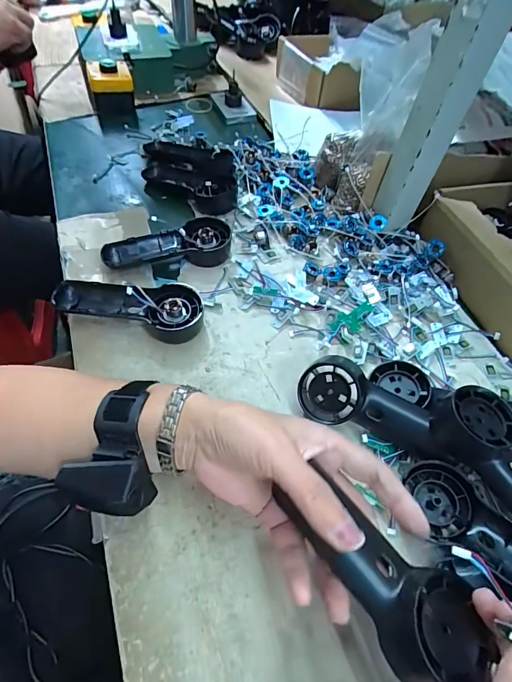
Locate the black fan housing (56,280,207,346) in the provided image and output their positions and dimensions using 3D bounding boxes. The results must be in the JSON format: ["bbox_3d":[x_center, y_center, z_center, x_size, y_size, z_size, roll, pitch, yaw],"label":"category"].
[{"bbox_3d":[-0.131,-0.038,0.411,0.150,0.031,0.061,13,54,2],"label":"black fan housing"}]

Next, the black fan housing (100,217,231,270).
[{"bbox_3d":[-0.104,-0.113,0.465,0.149,0.032,0.054,-10,56,-15],"label":"black fan housing"}]

